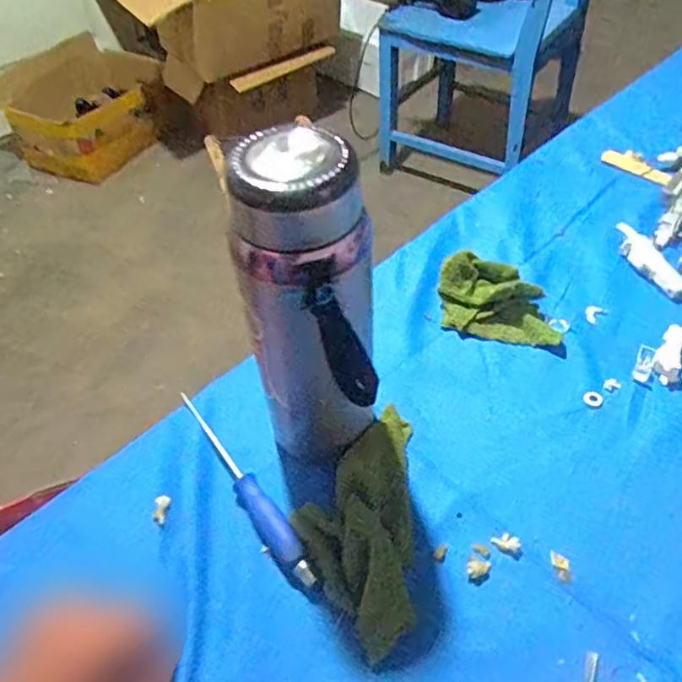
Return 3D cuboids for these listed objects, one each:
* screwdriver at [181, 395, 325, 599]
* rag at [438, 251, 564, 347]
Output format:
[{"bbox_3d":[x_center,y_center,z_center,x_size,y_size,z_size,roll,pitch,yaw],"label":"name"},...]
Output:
[{"bbox_3d":[-0.071,0.101,0.430,0.020,0.016,0.190,-28,54,-20],"label":"screwdriver"},{"bbox_3d":[0.139,-0.035,0.522,0.106,0.046,0.063,9,50,11],"label":"rag"}]

